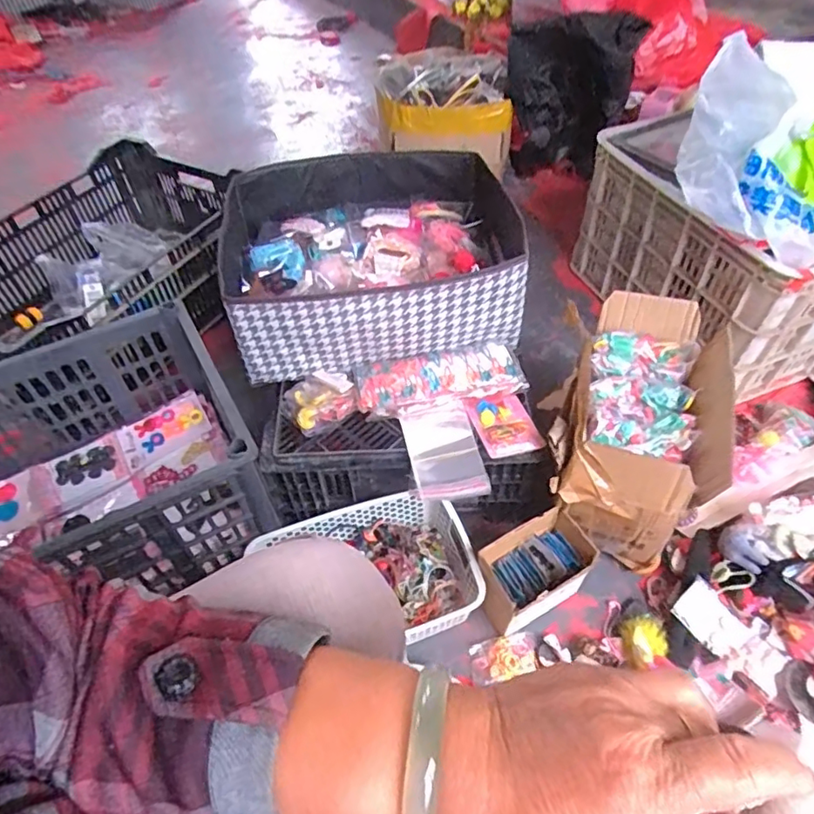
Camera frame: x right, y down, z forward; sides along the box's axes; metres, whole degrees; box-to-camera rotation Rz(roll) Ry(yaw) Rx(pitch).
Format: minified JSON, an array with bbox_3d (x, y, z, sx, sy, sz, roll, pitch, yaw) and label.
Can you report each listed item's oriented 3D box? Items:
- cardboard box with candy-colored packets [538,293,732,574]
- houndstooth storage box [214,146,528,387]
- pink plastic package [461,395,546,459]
[{"bbox_3d":[0.327,0.028,0.828,0.210,0.218,0.338,15,53,14],"label":"cardboard box with candy-colored packets"},{"bbox_3d":[-0.050,-0.240,0.874,0.432,0.145,0.367,-9,51,-5],"label":"houndstooth storage box"},{"bbox_3d":[0.134,0.025,0.770,0.081,0.021,0.099,-14,51,-9],"label":"pink plastic package"}]

